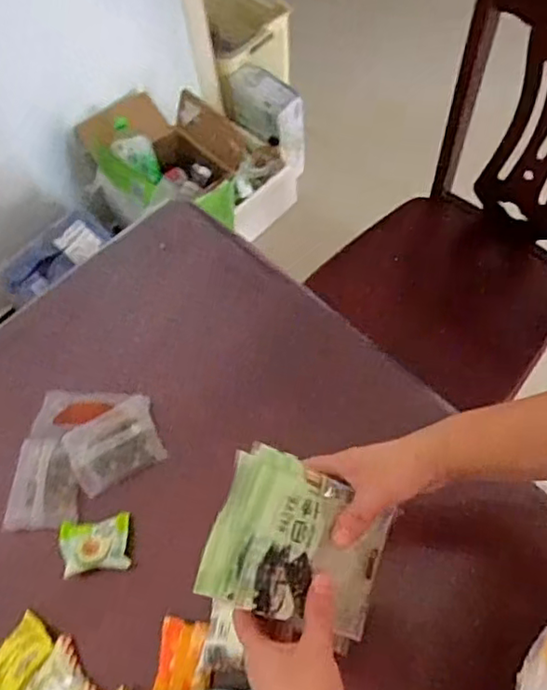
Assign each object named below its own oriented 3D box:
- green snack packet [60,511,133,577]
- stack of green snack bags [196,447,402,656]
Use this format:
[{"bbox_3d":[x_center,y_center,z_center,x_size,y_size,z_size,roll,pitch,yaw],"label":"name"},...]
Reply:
[{"bbox_3d":[-0.196,0.214,0.672,0.070,0.029,0.061,-11,61,-2],"label":"green snack packet"},{"bbox_3d":[0.028,0.155,0.491,0.152,0.059,0.132,22,76,-3],"label":"stack of green snack bags"}]

